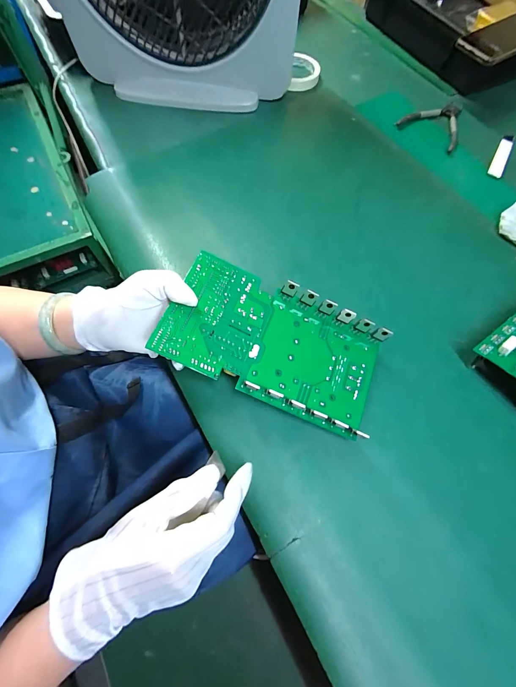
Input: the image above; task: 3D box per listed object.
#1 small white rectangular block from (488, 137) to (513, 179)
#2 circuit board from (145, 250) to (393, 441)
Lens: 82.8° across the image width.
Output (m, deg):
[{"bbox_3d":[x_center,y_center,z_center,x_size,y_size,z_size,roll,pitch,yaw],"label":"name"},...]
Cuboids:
[{"bbox_3d":[0.426,-0.327,0.513,0.024,0.004,0.115,34,68,0],"label":"small white rectangular block"},{"bbox_3d":[0.022,0.000,0.314,0.222,0.049,0.125,20,68,6],"label":"circuit board"}]

